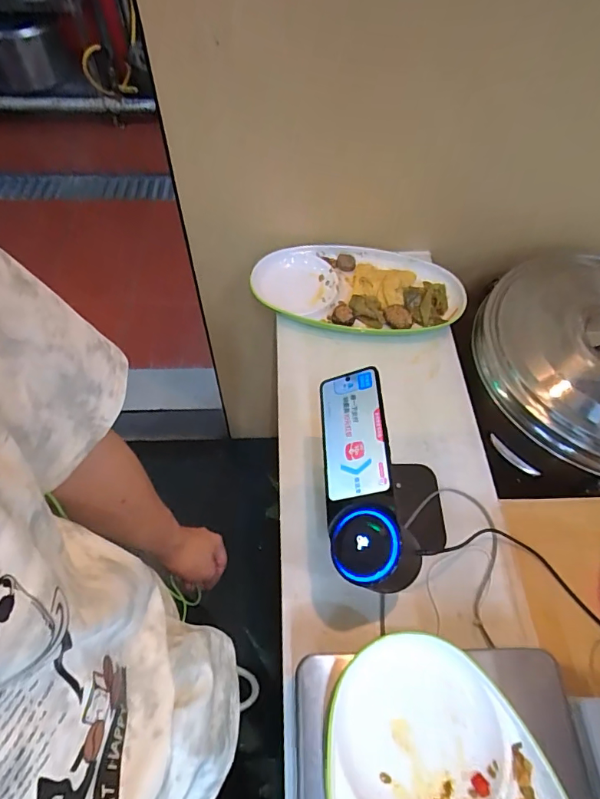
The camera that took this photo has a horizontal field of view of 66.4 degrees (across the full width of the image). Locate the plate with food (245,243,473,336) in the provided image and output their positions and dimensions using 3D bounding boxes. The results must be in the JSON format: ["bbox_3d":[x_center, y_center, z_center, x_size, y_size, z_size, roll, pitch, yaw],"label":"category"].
[{"bbox_3d":[0.100,-0.188,0.787,0.352,0.047,0.170,3,53,1],"label":"plate with food"}]

